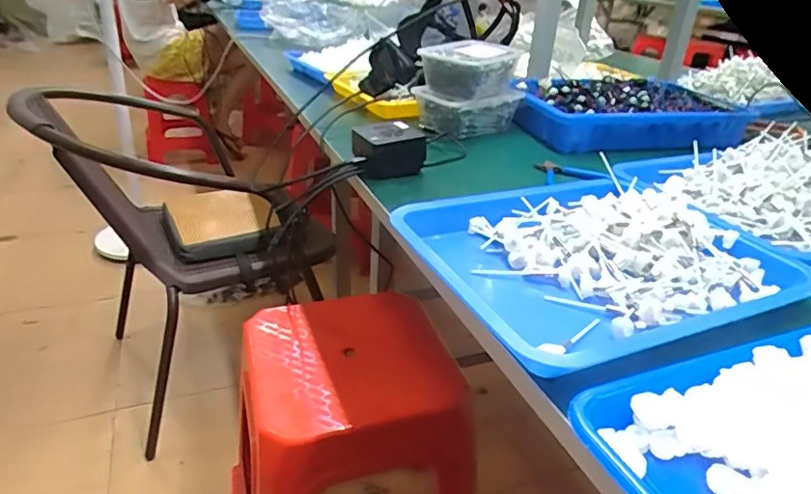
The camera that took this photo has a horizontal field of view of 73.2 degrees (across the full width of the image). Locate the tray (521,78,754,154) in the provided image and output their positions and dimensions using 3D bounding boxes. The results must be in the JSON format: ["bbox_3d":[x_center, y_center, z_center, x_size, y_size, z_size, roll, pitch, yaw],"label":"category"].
[{"bbox_3d":[0.387,-0.240,0.978,0.369,0.074,0.211,-6,30,-16],"label":"tray"}]

